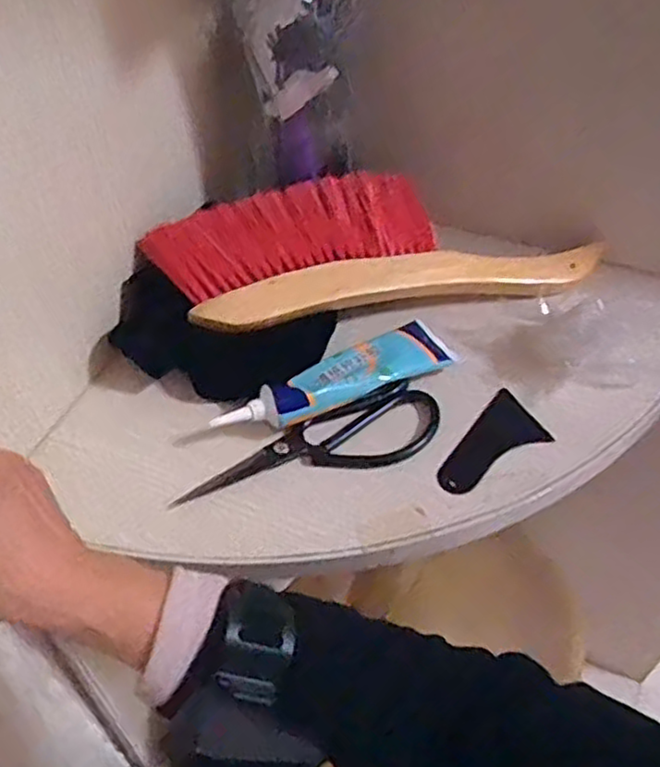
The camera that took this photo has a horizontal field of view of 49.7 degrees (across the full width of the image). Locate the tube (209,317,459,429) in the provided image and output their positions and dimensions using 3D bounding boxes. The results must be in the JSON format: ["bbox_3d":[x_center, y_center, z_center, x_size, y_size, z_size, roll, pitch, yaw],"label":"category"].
[{"bbox_3d":[0.011,0.000,0.514,0.181,0.025,0.048,-26,54,-23],"label":"tube"}]

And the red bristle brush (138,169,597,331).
[{"bbox_3d":[0.039,-0.109,0.575,0.348,0.038,0.115,-12,78,-14],"label":"red bristle brush"}]

